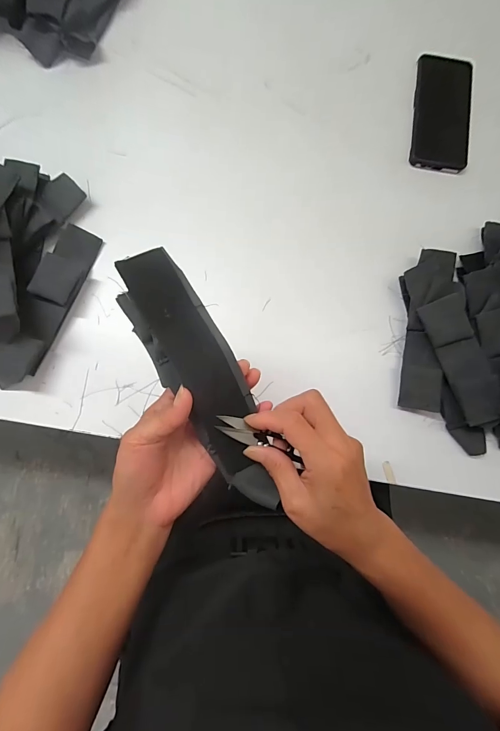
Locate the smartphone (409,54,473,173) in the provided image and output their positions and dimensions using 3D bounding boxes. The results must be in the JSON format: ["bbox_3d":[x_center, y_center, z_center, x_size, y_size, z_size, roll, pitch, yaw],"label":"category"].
[{"bbox_3d":[0.271,-0.356,0.484,0.082,0.007,0.175,9,83,-2],"label":"smartphone"}]

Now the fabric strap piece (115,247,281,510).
[{"bbox_3d":[-0.034,0.012,0.260,0.054,0.026,0.201,-26,98,-6],"label":"fabric strap piece"}]

